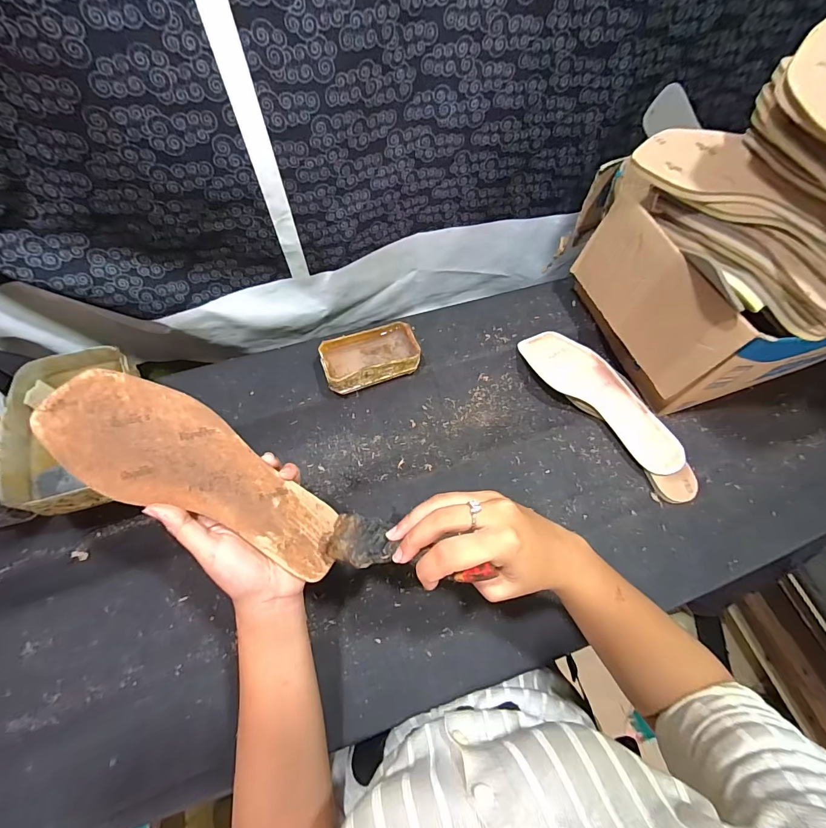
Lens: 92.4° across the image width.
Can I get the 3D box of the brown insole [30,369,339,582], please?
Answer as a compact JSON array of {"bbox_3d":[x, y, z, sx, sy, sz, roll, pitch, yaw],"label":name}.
[{"bbox_3d":[-0.159,0.049,0.306,0.232,0.027,0.079,34,65,-14],"label":"brown insole"}]

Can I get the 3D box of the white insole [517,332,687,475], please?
[{"bbox_3d":[0.258,-0.028,0.542,0.084,0.029,0.249,-38,71,-19],"label":"white insole"}]

